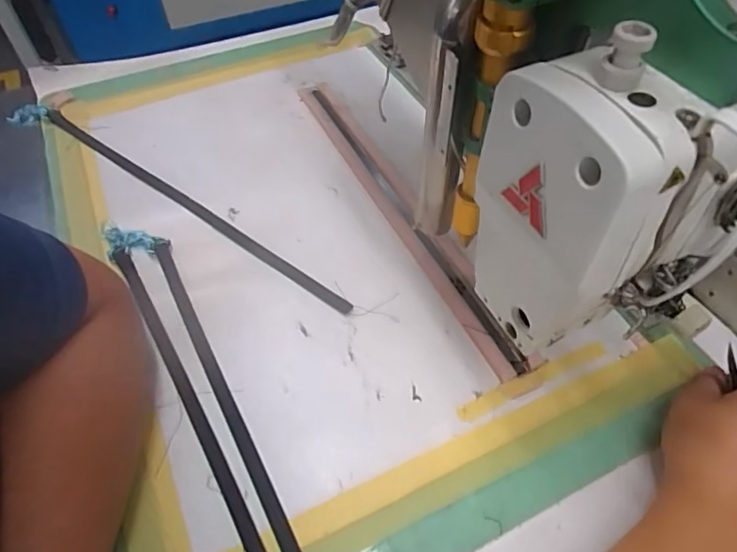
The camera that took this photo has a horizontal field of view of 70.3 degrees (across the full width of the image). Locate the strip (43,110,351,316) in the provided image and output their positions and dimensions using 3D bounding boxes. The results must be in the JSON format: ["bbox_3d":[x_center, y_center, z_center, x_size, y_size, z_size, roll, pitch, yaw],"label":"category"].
[{"bbox_3d":[-0.203,-0.087,0.572,0.474,0.015,0.018,30,58,23],"label":"strip"}]

